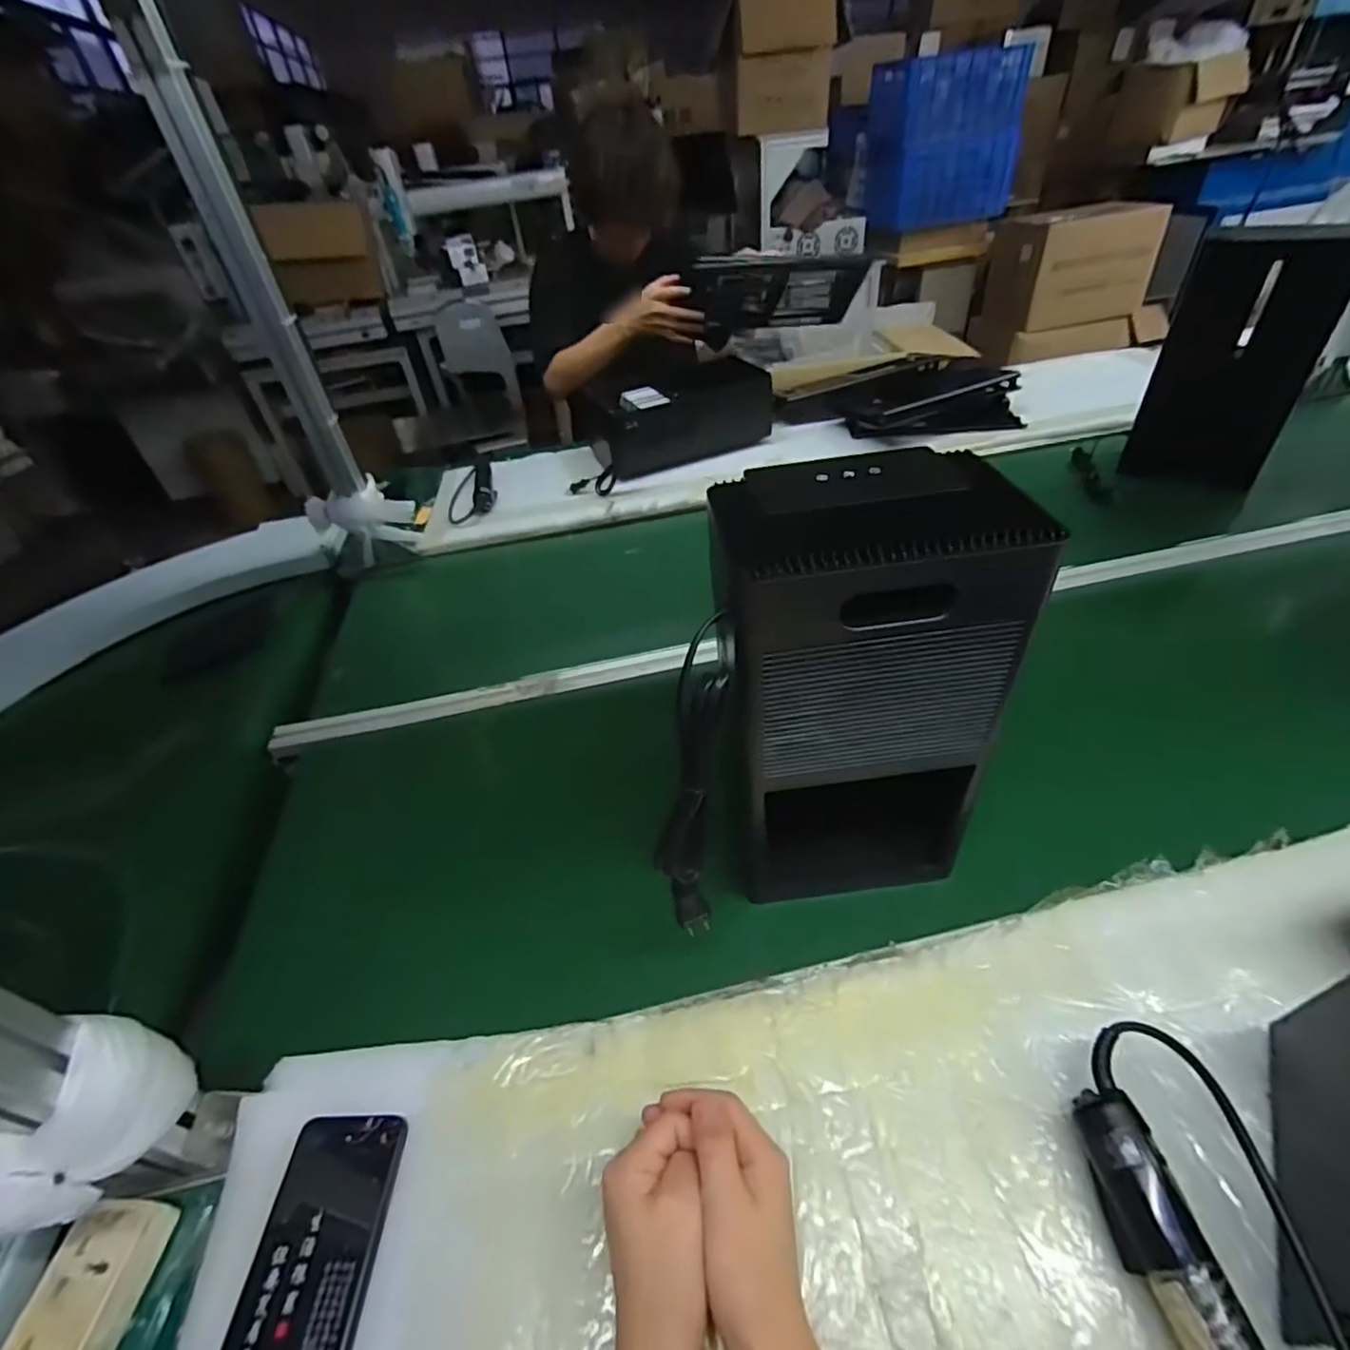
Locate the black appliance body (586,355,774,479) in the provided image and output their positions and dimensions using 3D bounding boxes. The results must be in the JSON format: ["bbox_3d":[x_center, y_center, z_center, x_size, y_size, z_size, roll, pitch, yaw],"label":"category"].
[{"bbox_3d":[-0.006,-0.544,1.306,0.348,0.138,0.230,-24,44,-19],"label":"black appliance body"}]

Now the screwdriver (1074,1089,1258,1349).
[{"bbox_3d":[0.281,0.363,0.305,0.038,0.031,0.265,-6,41,0],"label":"screwdriver"}]

